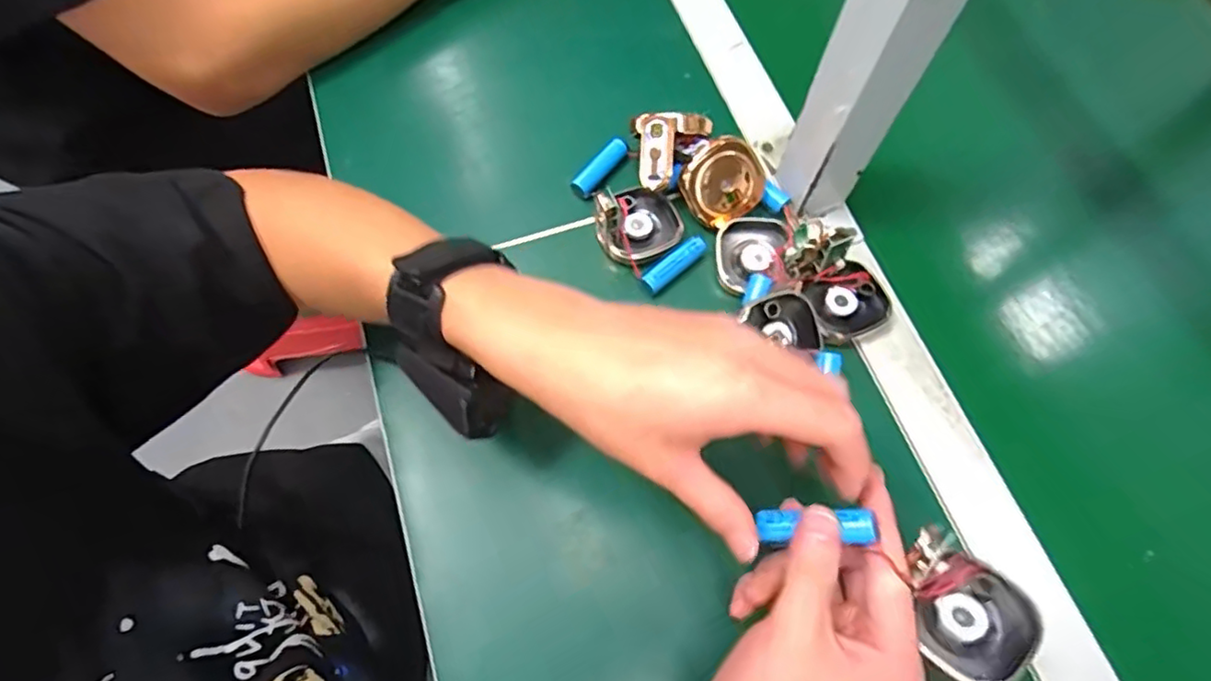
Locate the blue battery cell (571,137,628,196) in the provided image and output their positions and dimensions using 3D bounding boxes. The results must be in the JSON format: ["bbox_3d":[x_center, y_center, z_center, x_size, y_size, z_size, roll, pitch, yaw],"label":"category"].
[{"bbox_3d":[-0.002,-0.121,0.445,0.013,0.017,0.051,40,72,14],"label":"blue battery cell"}]

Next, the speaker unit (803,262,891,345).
[{"bbox_3d":[0.155,-0.024,0.405,0.048,0.015,0.047,-17,69,-9],"label":"speaker unit"}]

